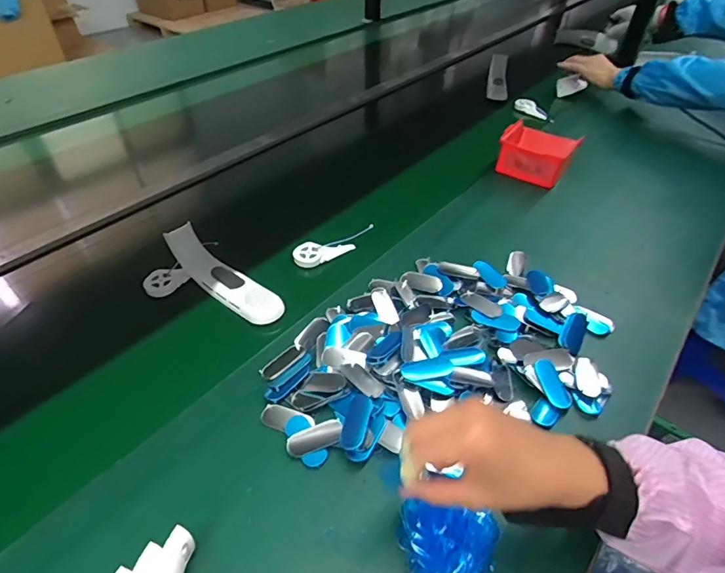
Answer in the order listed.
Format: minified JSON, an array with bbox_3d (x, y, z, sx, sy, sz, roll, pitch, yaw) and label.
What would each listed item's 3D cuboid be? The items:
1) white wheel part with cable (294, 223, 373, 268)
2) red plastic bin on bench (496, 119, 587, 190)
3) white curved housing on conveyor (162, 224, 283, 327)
[{"bbox_3d":[-0.041,-0.062,0.691,0.127,0.025,0.034,-16,46,-16],"label":"white wheel part with cable"},{"bbox_3d":[0.337,-0.259,0.853,0.121,0.070,0.135,27,50,25],"label":"red plastic bin on bench"},{"bbox_3d":[-0.188,-0.020,0.614,0.191,0.052,0.048,30,51,27],"label":"white curved housing on conveyor"}]

